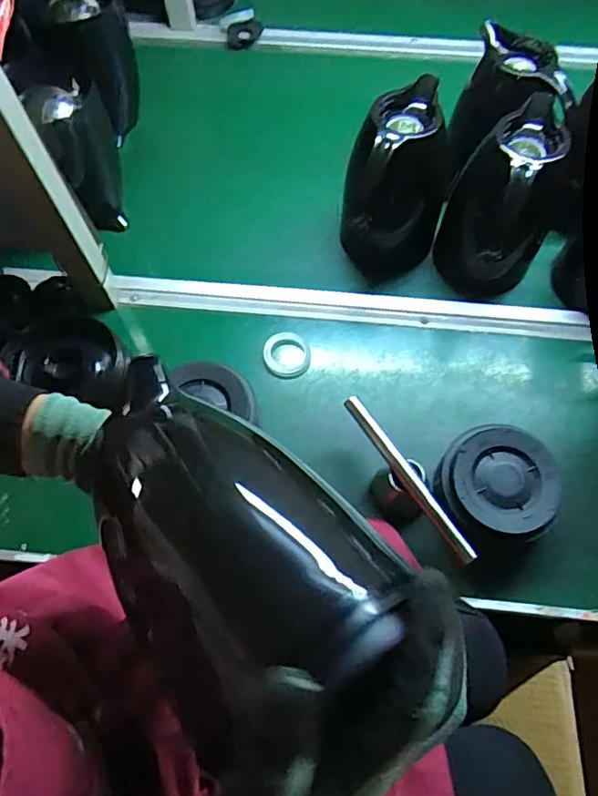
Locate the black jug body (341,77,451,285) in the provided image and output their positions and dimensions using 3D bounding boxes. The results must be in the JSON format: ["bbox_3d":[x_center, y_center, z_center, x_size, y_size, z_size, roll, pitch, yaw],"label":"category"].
[{"bbox_3d":[0.117,-0.244,0.659,0.098,0.199,0.128,25,67,12],"label":"black jug body"}]

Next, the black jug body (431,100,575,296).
[{"bbox_3d":[0.238,-0.218,0.643,0.113,0.202,0.092,-28,67,-12],"label":"black jug body"}]

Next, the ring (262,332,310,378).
[{"bbox_3d":[-0.016,-0.055,0.679,0.058,0.012,0.057,0,64,1],"label":"ring"}]

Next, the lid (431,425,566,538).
[{"bbox_3d":[0.203,0.086,0.555,0.108,0.028,0.113,-3,72,9],"label":"lid"}]

